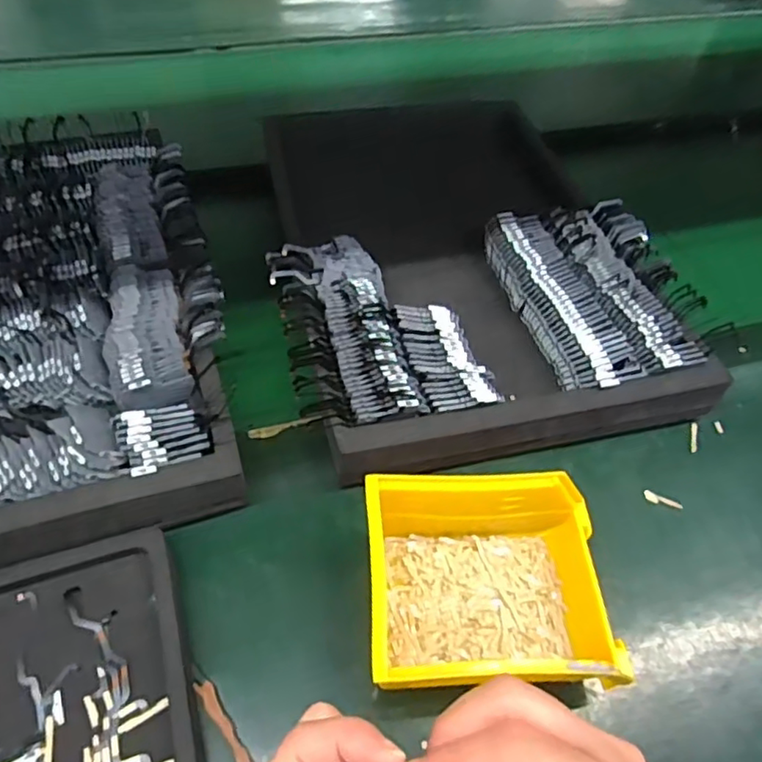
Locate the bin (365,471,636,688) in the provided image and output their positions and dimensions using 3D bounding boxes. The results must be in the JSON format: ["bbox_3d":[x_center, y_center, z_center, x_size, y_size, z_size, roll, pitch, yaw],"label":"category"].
[{"bbox_3d":[0.061,0.117,0.333,0.136,0.075,0.103,-1,51,-5],"label":"bin"}]

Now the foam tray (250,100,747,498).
[{"bbox_3d":[0.058,-0.134,0.537,0.323,0.063,0.463,-9,52,-11],"label":"foam tray"}]

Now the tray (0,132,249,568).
[{"bbox_3d":[-0.289,-0.051,0.454,0.306,0.065,0.427,-15,53,-15],"label":"tray"}]

